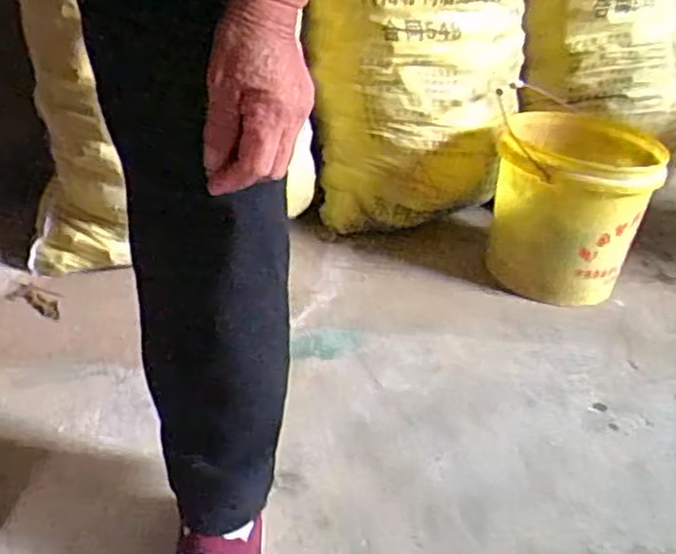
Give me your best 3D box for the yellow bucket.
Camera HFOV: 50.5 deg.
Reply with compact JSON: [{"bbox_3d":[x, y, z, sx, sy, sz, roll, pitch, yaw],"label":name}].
[{"bbox_3d":[0.388,-0.123,1.256,0.245,0.249,0.313,10,30,4],"label":"yellow bucket"}]

